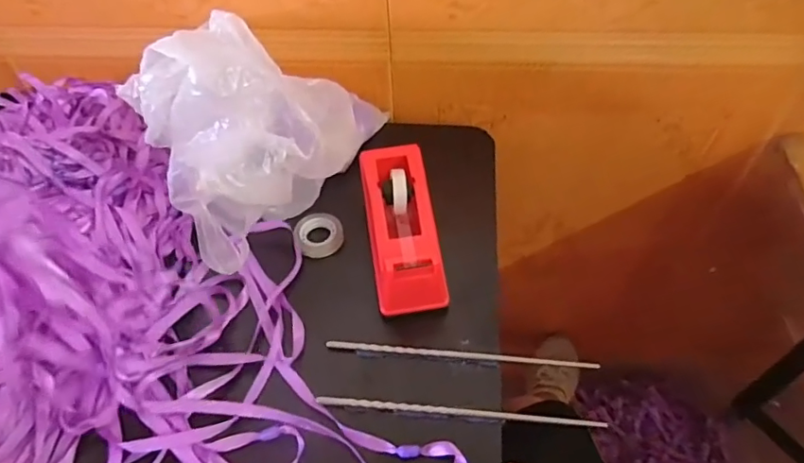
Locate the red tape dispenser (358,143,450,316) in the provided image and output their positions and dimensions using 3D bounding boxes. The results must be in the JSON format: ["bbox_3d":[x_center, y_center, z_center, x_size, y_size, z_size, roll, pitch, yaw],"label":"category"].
[{"bbox_3d":[0.001,-0.004,0.493,0.062,0.071,0.156,-9,52,-4],"label":"red tape dispenser"}]

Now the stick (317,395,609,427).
[{"bbox_3d":[0.045,0.139,0.414,0.220,0.005,0.008,3,52,6],"label":"stick"}]

